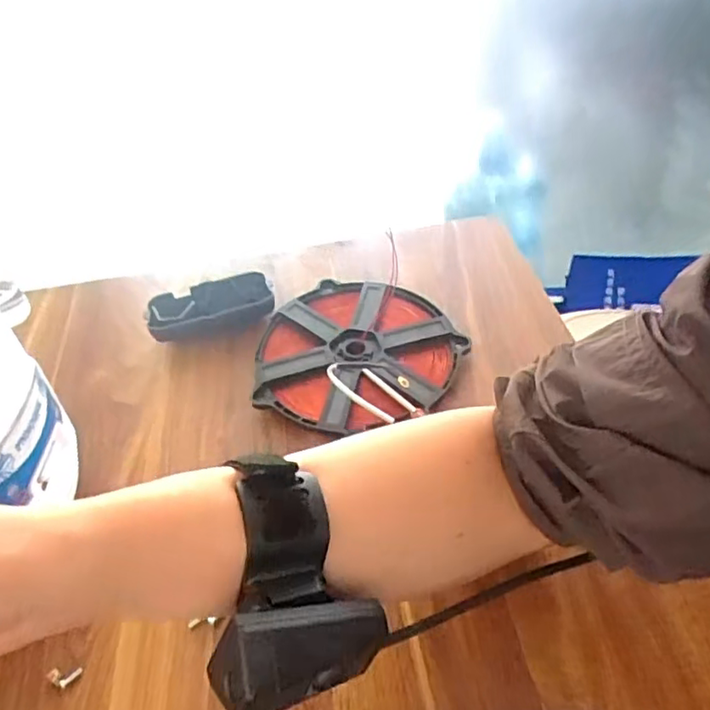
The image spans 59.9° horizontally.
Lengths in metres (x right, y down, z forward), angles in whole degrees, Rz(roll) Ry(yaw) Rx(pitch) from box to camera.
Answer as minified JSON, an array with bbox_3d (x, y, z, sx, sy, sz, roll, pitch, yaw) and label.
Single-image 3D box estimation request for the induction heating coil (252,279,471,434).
[{"bbox_3d":[0.001,-0.004,0.499,0.156,0.027,0.156,-3,46,3],"label":"induction heating coil"}]

